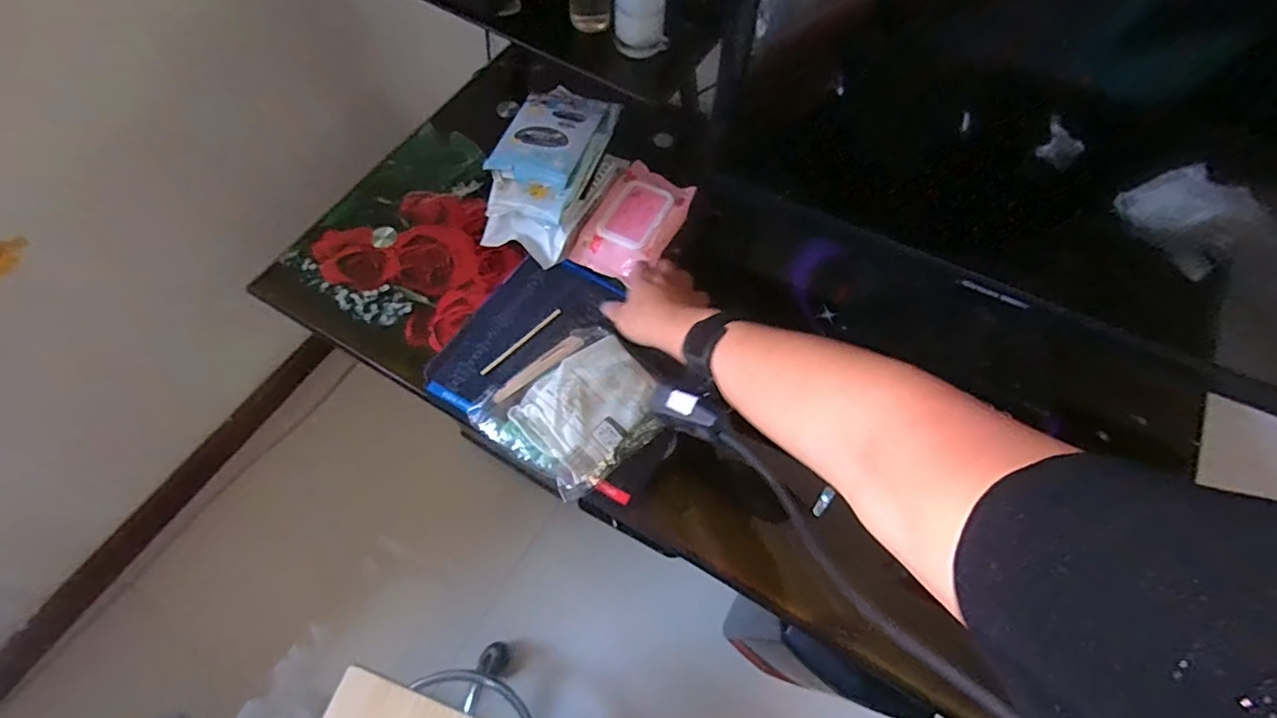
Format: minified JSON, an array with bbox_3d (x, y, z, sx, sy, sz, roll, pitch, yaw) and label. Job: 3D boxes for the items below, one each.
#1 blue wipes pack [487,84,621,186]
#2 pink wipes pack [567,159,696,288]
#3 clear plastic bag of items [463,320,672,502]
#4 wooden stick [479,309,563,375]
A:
[{"bbox_3d":[-0.094,-0.255,0.636,0.100,0.027,0.152,22,67,9],"label":"blue wipes pack"},{"bbox_3d":[-0.003,-0.165,0.667,0.093,0.026,0.157,27,67,10],"label":"pink wipes pack"},{"bbox_3d":[-0.064,0.047,0.566,0.164,0.029,0.143,-35,71,-16],"label":"clear plastic bag of items"},{"bbox_3d":[-0.128,-0.019,0.622,0.110,0.005,0.007,-41,73,-18],"label":"wooden stick"}]

